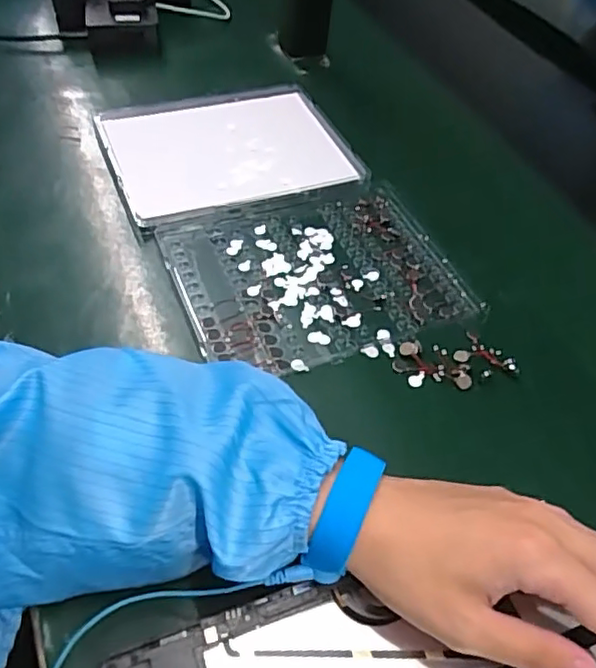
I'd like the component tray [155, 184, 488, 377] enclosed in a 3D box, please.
[{"bbox_3d":[0.015,-0.047,0.466,0.210,0.011,0.161,-13,53,-16],"label":"component tray"}]

